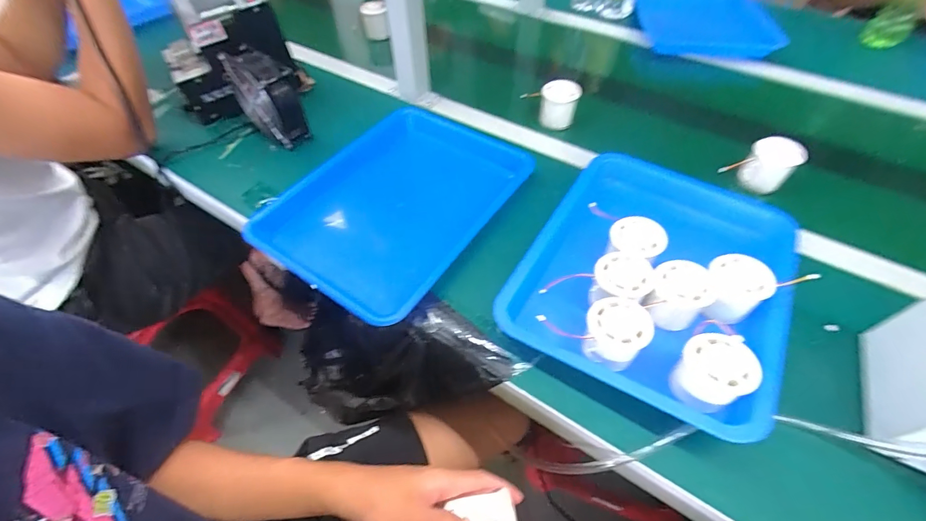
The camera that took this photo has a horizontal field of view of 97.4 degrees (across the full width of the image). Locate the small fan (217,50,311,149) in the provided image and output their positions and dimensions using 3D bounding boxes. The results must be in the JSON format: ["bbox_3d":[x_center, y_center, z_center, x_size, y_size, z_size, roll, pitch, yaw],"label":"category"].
[{"bbox_3d":[-0.312,-0.259,0.648,0.128,0.122,0.061,37,62,25],"label":"small fan"}]

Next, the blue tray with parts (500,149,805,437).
[{"bbox_3d":[0.229,0.002,0.469,0.268,0.067,0.320,28,58,20],"label":"blue tray with parts"}]

